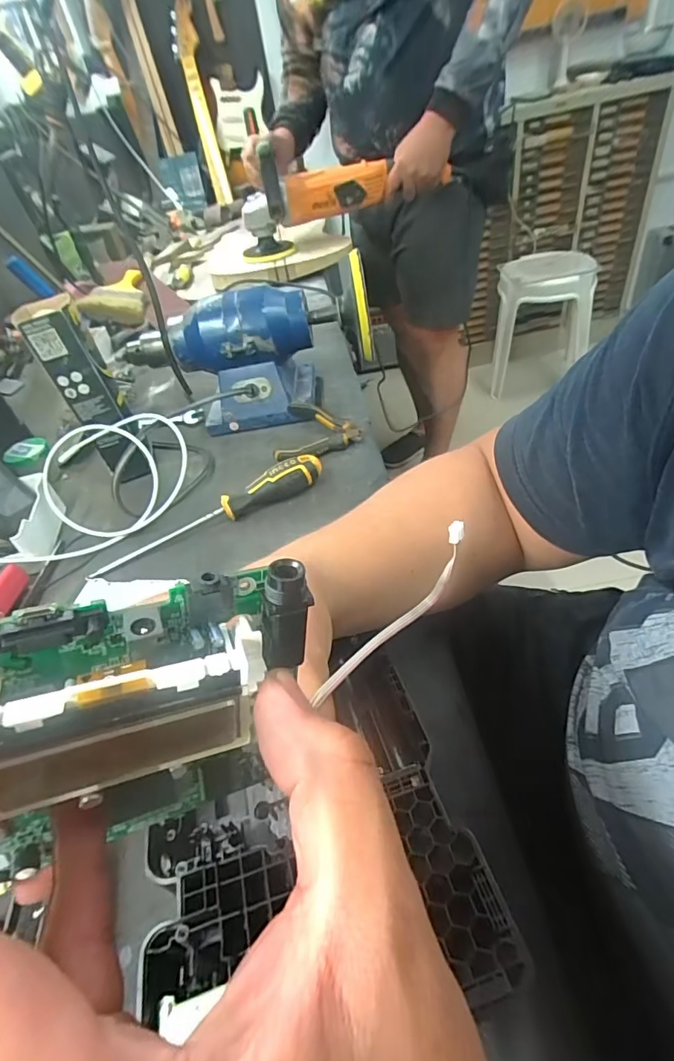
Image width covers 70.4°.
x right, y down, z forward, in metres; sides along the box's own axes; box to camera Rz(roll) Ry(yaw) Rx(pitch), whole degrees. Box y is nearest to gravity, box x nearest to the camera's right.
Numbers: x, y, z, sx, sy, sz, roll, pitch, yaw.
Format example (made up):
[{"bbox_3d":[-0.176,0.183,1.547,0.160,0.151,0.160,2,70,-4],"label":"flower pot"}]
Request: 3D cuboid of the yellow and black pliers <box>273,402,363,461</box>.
[{"bbox_3d":[-0.019,-0.113,0.557,0.092,0.023,0.090,4,55,8],"label":"yellow and black pliers"}]

